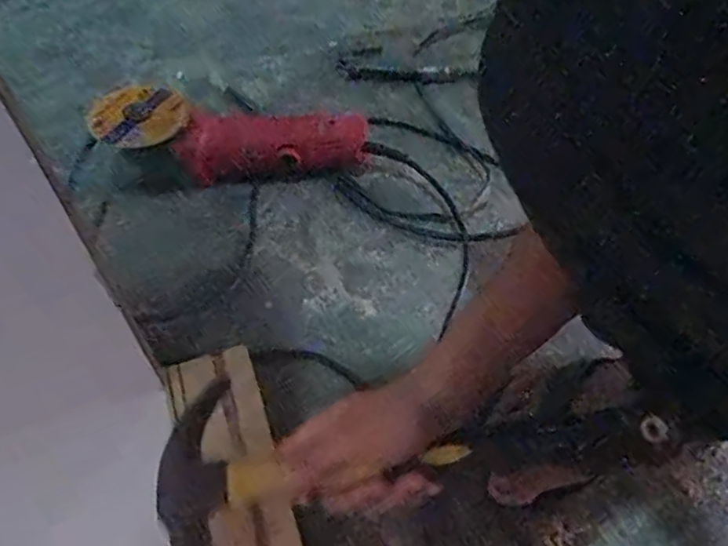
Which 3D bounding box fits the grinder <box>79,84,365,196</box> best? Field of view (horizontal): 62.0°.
[{"bbox_3d":[-0.145,-0.159,0.684,0.296,0.074,0.129,-6,50,-25],"label":"grinder"}]

